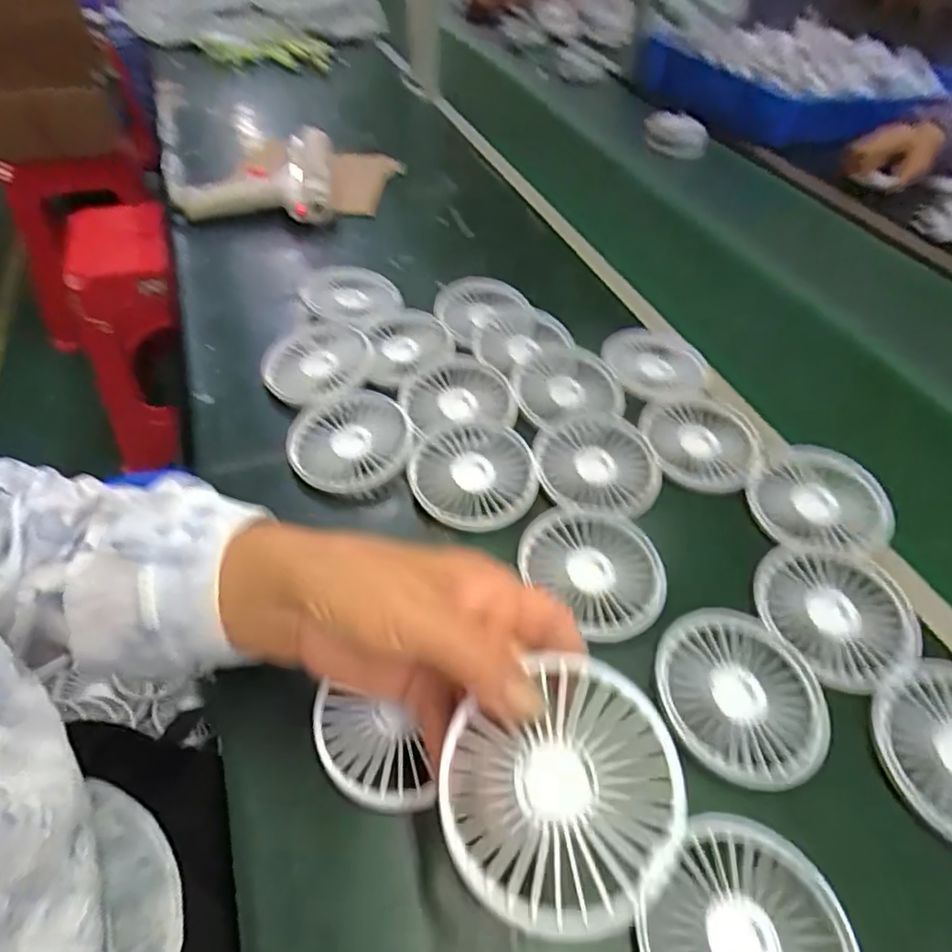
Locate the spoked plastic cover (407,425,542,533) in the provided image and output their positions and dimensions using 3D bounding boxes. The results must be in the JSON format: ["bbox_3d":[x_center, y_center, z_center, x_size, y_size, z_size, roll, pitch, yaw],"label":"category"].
[{"bbox_3d":[-0.002,-0.002,0.422,0.088,0.017,0.086,5,48,0],"label":"spoked plastic cover"}]

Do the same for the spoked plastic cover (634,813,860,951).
[{"bbox_3d":[0.115,0.194,0.247,0.078,0.011,0.088,35,55,25],"label":"spoked plastic cover"}]

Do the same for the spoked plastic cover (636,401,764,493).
[{"bbox_3d":[0.171,-0.023,0.458,0.086,0.024,0.090,2,48,-2],"label":"spoked plastic cover"}]

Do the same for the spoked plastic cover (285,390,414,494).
[{"bbox_3d":[-0.091,-0.026,0.439,0.088,0.016,0.086,-28,55,-26],"label":"spoked plastic cover"}]

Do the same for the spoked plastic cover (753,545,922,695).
[{"bbox_3d":[0.216,0.083,0.356,0.086,0.010,0.086,12,48,7],"label":"spoked plastic cover"}]

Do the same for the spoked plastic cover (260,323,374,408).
[{"bbox_3d":[-0.130,-0.096,0.490,0.086,0.012,0.106,-7,49,-10],"label":"spoked plastic cover"}]

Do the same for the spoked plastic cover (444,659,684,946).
[{"bbox_3d":[0.029,0.111,0.215,0.083,0.005,0.085,-2,63,12],"label":"spoked plastic cover"}]

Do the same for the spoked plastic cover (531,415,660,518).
[{"bbox_3d":[0.088,-0.008,0.436,0.087,0.020,0.087,-23,53,-23],"label":"spoked plastic cover"}]

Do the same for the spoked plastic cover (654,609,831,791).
[{"bbox_3d":[0.142,0.116,0.319,0.088,0.011,0.089,3,48,-1],"label":"spoked plastic cover"}]

